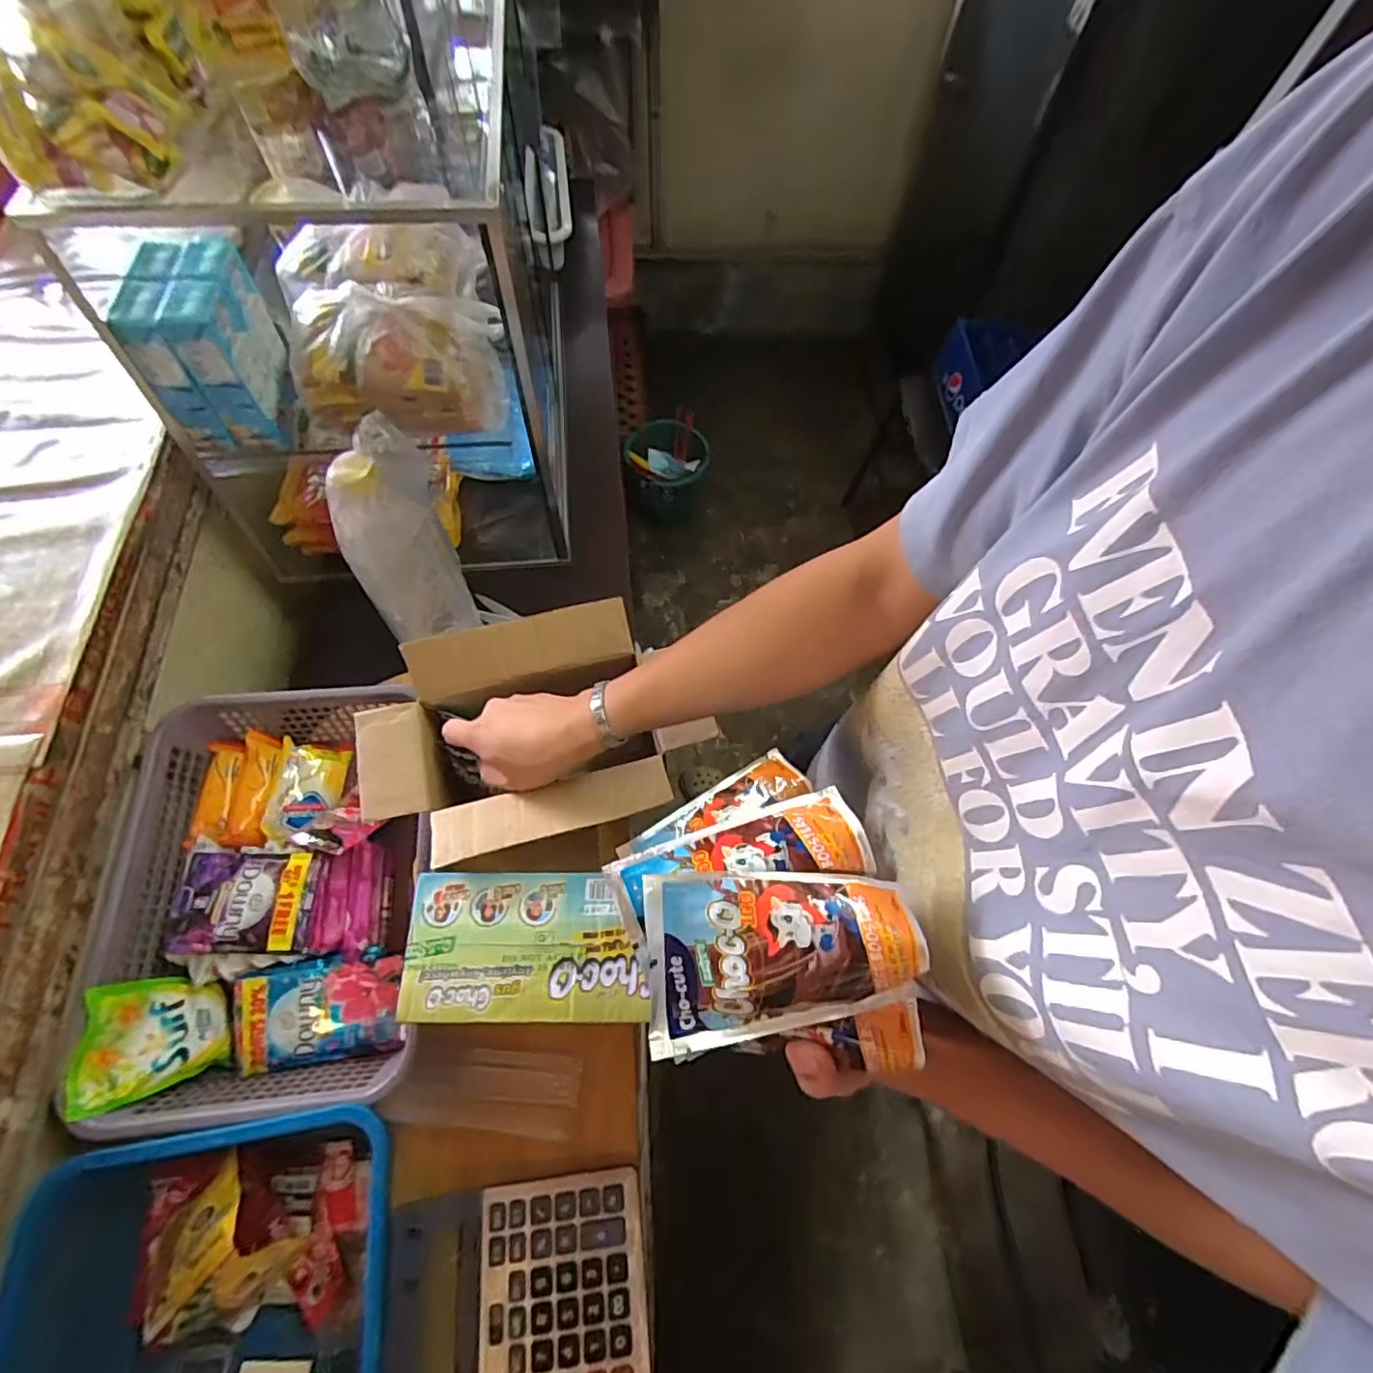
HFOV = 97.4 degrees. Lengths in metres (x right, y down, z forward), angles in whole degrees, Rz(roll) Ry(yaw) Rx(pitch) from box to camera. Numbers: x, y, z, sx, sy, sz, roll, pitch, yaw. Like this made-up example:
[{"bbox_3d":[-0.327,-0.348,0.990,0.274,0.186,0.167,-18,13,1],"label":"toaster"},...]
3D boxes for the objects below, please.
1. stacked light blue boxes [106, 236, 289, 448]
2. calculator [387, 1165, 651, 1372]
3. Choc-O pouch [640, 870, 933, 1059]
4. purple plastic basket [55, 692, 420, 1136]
[{"bbox_3d":[-0.435,-0.316,0.554,0.089,0.124,0.122,-5,68,-2],"label":"stacked light blue boxes"},{"bbox_3d":[-0.125,0.471,0.456,0.183,0.027,0.147,-5,68,-2],"label":"calculator"},{"bbox_3d":[0.046,0.129,0.294,0.129,0.026,0.075,-3,68,-1],"label":"Choc-O pouch"},{"bbox_3d":[-0.356,0.180,0.559,0.263,0.104,0.350,-9,69,-4],"label":"purple plastic basket"}]

